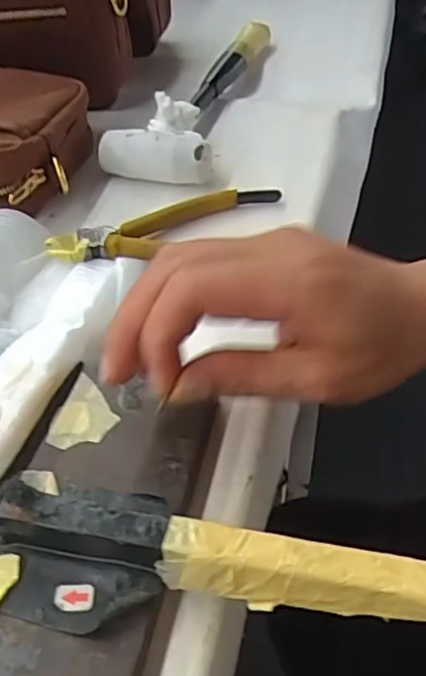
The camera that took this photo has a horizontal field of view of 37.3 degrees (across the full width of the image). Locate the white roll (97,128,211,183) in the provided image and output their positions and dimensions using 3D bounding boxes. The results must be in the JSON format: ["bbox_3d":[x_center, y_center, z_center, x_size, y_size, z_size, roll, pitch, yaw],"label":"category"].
[{"bbox_3d":[-0.038,-0.129,0.432,0.077,0.031,0.030,10,47,12],"label":"white roll"}]

